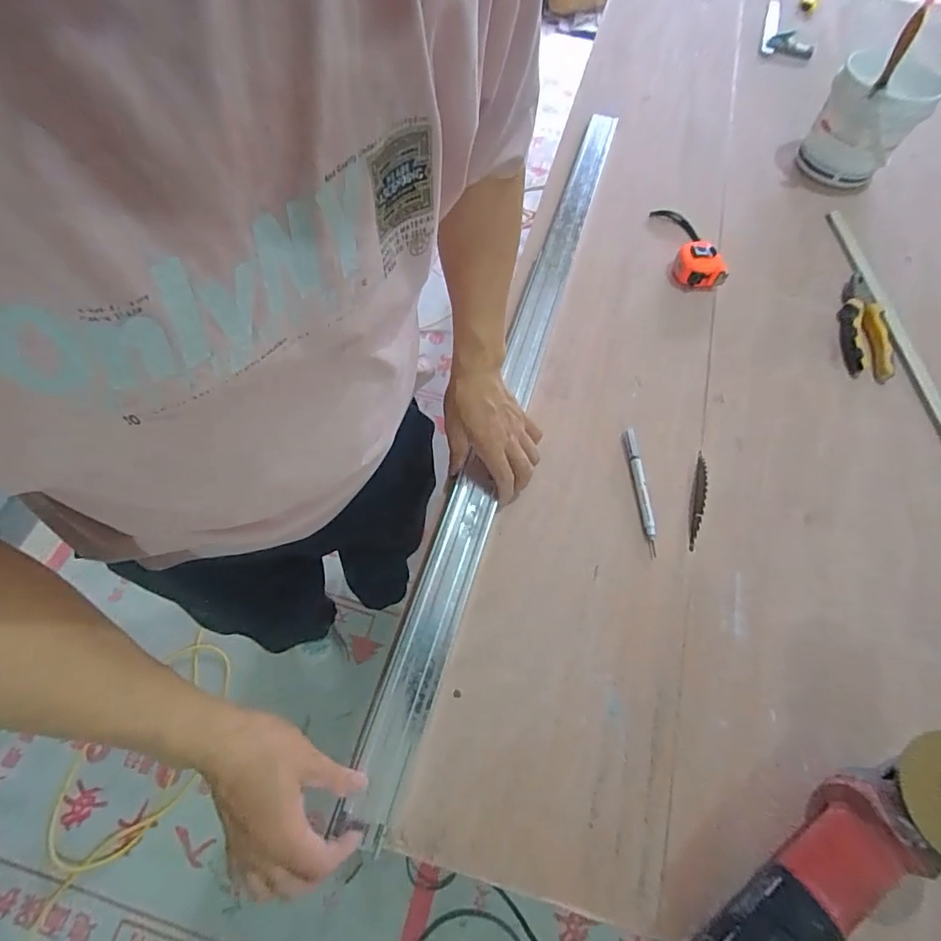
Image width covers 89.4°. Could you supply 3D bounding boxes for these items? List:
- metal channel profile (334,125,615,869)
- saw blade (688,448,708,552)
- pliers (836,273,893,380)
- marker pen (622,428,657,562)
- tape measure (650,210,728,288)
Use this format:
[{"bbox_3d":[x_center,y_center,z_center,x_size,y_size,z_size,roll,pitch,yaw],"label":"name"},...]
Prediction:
[{"bbox_3d":[0.069,-0.148,0.630,0.048,0.019,1.072,17,65,6],"label":"metal channel profile"},{"bbox_3d":[0.280,0.030,0.579,0.010,0.024,0.134,17,65,7],"label":"saw blade"},{"bbox_3d":[0.593,-0.218,0.716,0.068,0.030,0.181,8,65,2],"label":"pliers"},{"bbox_3d":[0.209,0.023,0.582,0.014,0.008,0.166,-2,65,-2],"label":"marker pen"},{"bbox_3d":[0.354,-0.374,0.775,0.061,0.047,0.192,-4,65,-3],"label":"tape measure"}]

